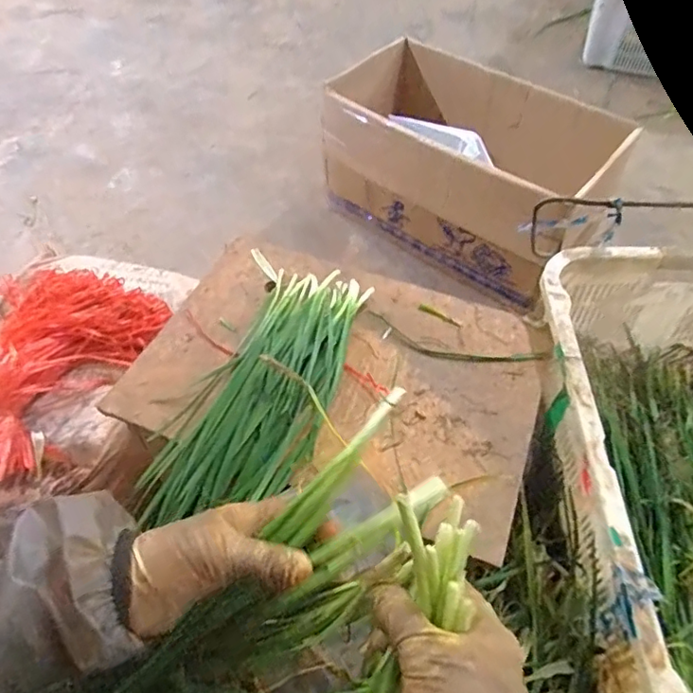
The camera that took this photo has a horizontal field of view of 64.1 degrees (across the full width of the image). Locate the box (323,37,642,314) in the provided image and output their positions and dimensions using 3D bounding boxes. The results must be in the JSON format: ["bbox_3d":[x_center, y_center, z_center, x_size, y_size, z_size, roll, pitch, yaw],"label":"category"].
[{"bbox_3d":[0.262,-0.416,1.290,0.632,0.288,0.346,34,60,23],"label":"box"}]

